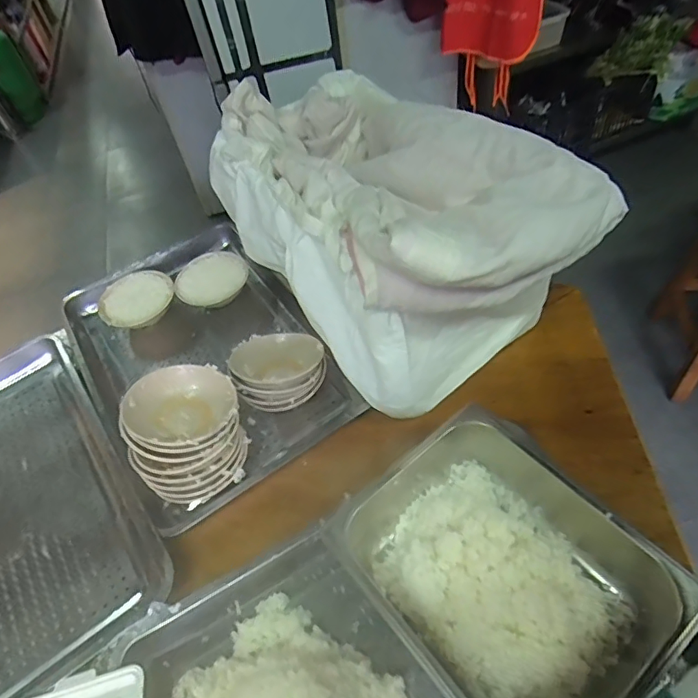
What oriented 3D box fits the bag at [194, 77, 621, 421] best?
[{"bbox_3d":[0.041,-0.213,0.819,0.369,0.317,0.619,-35,54,-19],"label":"bag"}]

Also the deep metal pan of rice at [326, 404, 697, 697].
[{"bbox_3d":[0.178,0.257,0.601,0.279,0.114,0.334,-35,54,-19],"label":"deep metal pan of rice"}]

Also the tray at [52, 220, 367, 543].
[{"bbox_3d":[-0.275,-0.023,0.882,0.365,0.180,0.584,-31,53,-17],"label":"tray"}]

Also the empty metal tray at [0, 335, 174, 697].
[{"bbox_3d":[-0.542,0.249,0.760,0.401,0.055,0.593,-33,54,-19],"label":"empty metal tray"}]

